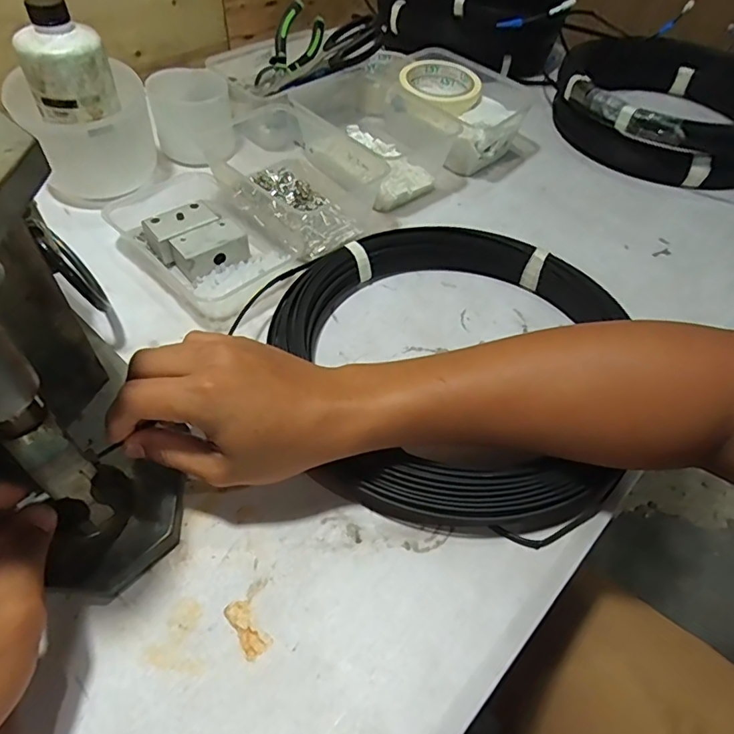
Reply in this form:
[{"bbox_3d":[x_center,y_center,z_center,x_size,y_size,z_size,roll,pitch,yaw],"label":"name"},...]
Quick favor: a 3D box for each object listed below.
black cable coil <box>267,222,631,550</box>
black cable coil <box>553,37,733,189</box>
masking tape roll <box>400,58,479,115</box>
[{"bbox_3d":[0.061,-0.014,0.414,0.266,0.049,0.277,19,52,9],"label":"black cable coil"},{"bbox_3d":[0.396,-0.346,0.684,0.276,0.084,0.299,2,50,-3],"label":"black cable coil"},{"bbox_3d":[0.086,-0.344,0.627,0.108,0.019,0.108,2,50,-3],"label":"masking tape roll"}]

